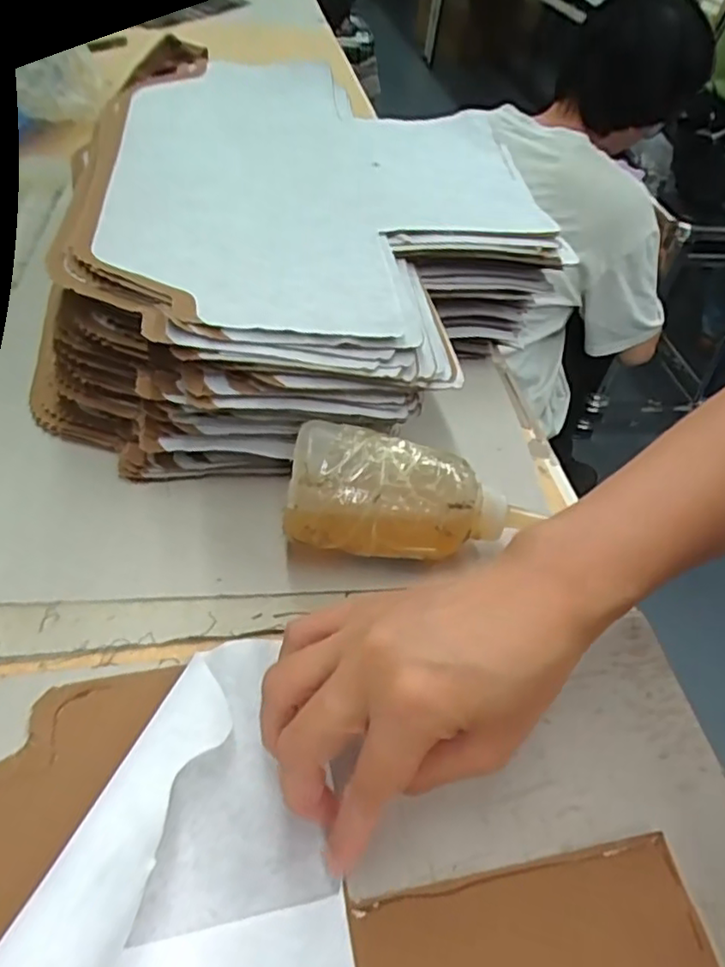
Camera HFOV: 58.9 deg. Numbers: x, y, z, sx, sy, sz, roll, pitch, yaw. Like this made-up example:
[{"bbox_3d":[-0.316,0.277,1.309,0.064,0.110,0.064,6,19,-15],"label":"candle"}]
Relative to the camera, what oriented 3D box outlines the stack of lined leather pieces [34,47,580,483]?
[{"bbox_3d":[-0.045,-0.186,0.496,0.344,0.102,0.405,0,48,-7],"label":"stack of lined leather pieces"}]

